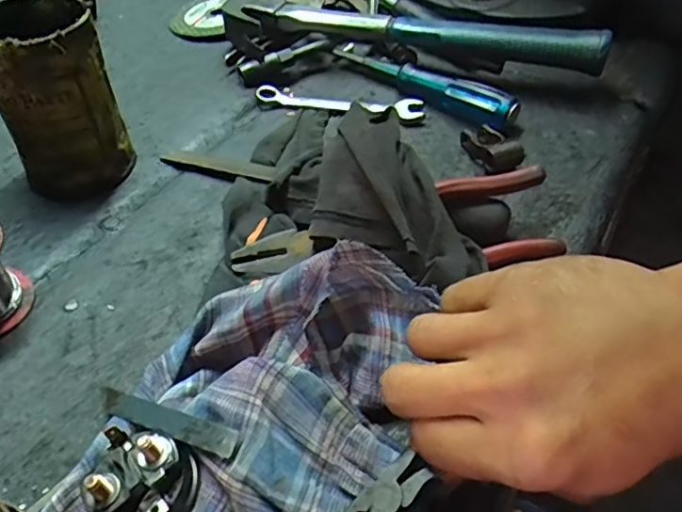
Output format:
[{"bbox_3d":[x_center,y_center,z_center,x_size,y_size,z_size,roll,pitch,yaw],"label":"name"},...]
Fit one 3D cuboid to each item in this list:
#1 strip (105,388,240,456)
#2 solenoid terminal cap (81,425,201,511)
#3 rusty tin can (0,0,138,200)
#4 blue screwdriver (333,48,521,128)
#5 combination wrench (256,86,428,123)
[{"bbox_3d":[-0.086,0.079,0.286,0.085,0.005,0.012,10,45,29],"label":"strip"},{"bbox_3d":[-0.089,0.100,0.260,0.041,0.032,0.043,0,46,0],"label":"solenoid terminal cap"},{"bbox_3d":[-0.191,-0.106,0.398,0.068,0.115,0.081,-22,49,-19],"label":"rusty tin can"},{"bbox_3d":[0.065,-0.148,0.491,0.024,0.028,0.173,-35,55,-29],"label":"blue screwdriver"},{"bbox_3d":[-0.002,-0.128,0.487,0.139,0.010,0.027,11,47,12],"label":"combination wrench"}]

